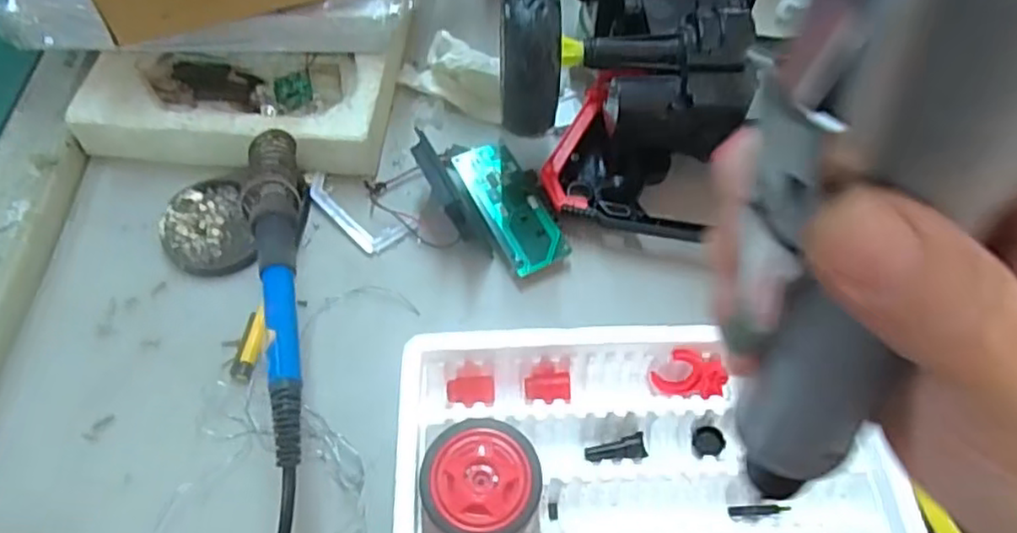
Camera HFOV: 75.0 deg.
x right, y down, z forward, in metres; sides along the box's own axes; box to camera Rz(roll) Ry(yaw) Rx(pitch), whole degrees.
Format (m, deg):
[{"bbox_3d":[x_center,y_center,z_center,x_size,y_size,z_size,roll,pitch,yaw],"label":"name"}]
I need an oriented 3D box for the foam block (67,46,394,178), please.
[{"bbox_3d":[-0.185,-0.114,0.460,0.194,0.033,0.103,7,58,2],"label":"foam block"}]

